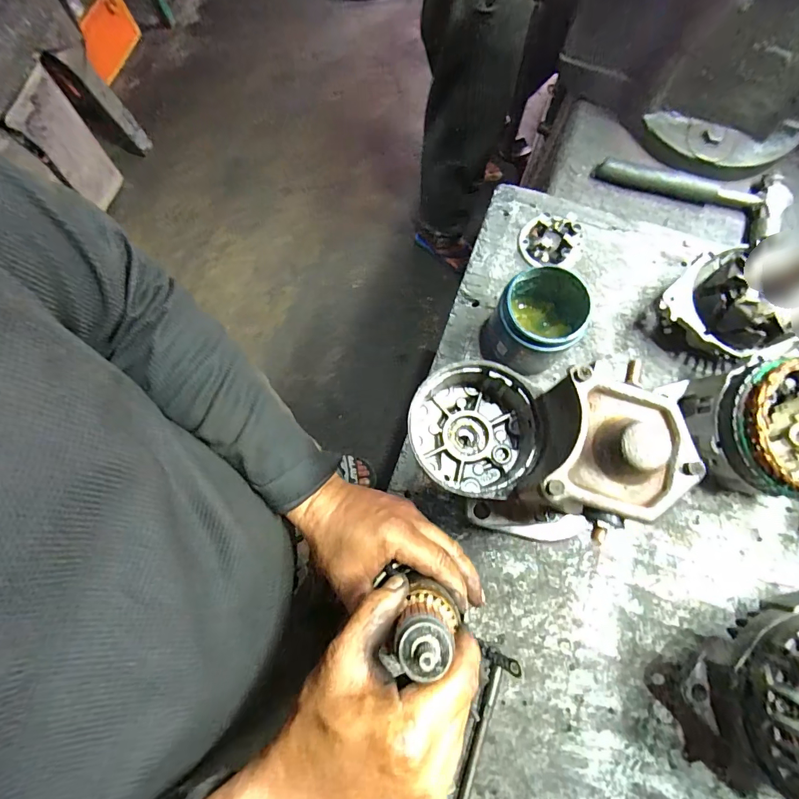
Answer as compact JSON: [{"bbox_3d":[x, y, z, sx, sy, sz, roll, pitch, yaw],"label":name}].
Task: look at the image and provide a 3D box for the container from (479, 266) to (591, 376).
[{"bbox_3d":[0.145,-0.090,0.458,0.080,0.082,0.081,17,78,5],"label":"container"}]

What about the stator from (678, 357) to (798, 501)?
[{"bbox_3d":[0.377,0.032,0.429,0.143,0.108,0.130,0,77,1],"label":"stator"}]

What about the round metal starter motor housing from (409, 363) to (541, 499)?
[{"bbox_3d":[0.051,0.022,0.297,0.087,0.057,0.085,0,77,1],"label":"round metal starter motor housing"}]

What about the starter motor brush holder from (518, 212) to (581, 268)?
[{"bbox_3d":[0.193,-0.204,0.533,0.075,0.025,0.070,0,77,1],"label":"starter motor brush holder"}]

